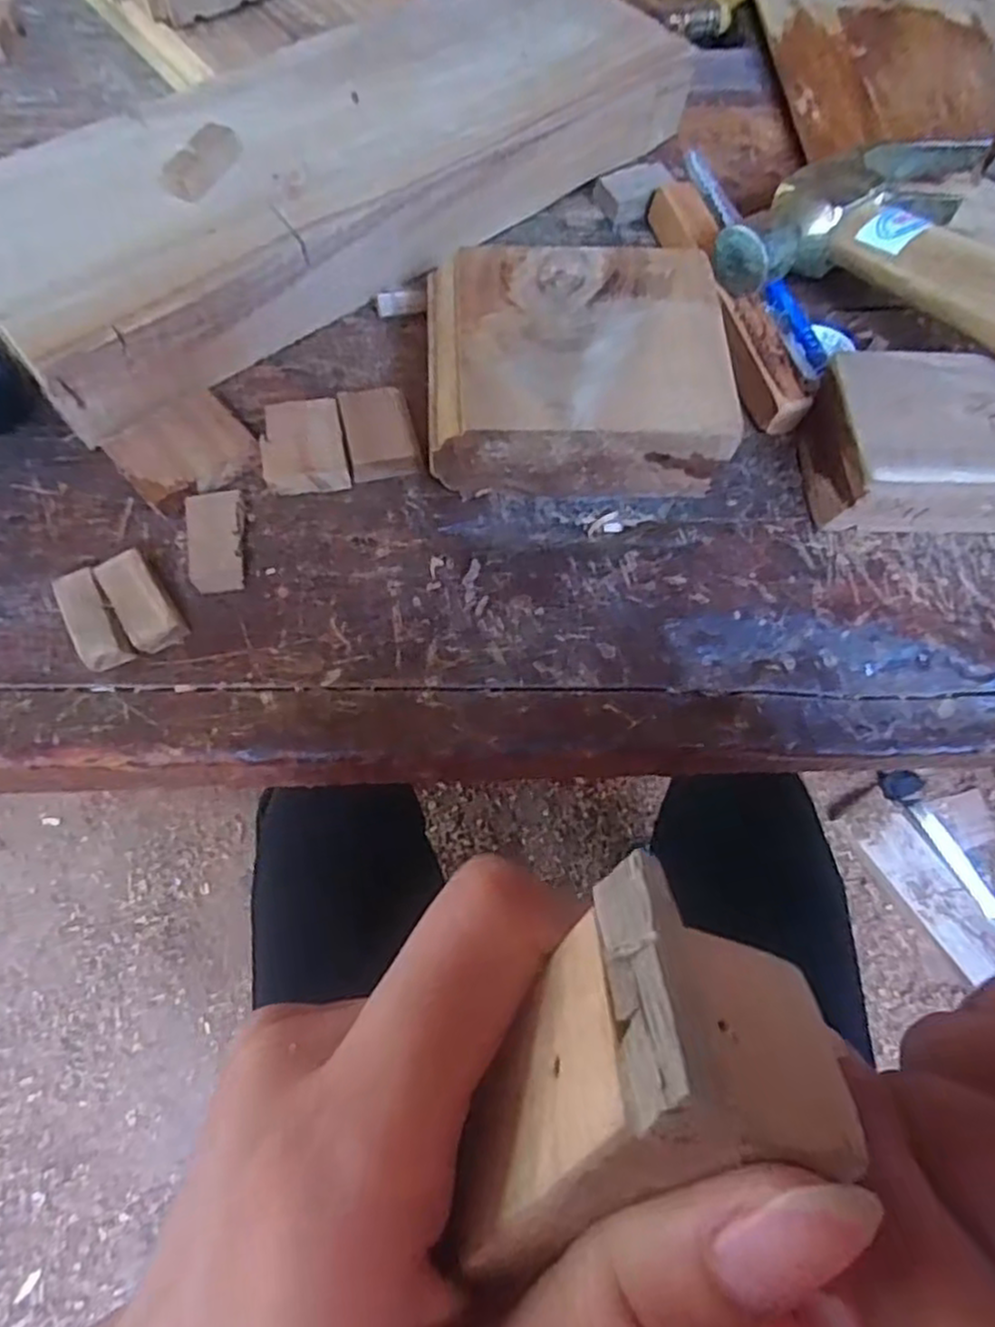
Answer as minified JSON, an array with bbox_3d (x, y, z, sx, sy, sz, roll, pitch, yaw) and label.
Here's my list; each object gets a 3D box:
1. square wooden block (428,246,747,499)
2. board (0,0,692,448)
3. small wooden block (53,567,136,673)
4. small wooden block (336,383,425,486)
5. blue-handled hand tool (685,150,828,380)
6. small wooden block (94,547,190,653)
[{"bbox_3d":[0.029,-0.109,0.267,0.103,0.034,0.086,0,68,-3],"label":"square wooden block"},{"bbox_3d":[-0.061,-0.212,0.304,0.316,0.041,0.115,-38,75,-16],"label":"board"},{"bbox_3d":[-0.130,-0.014,0.232,0.013,0.010,0.031,-28,72,-13],"label":"small wooden block"},{"bbox_3d":[-0.044,-0.086,0.269,0.025,0.008,0.037,-12,69,-8],"label":"small wooden block"},{"bbox_3d":[0.108,-0.173,0.307,0.012,0.006,0.134,-13,69,-8],"label":"blue-handled hand tool"},{"bbox_3d":[-0.116,-0.019,0.237,0.016,0.013,0.033,-32,73,-15],"label":"small wooden block"}]

